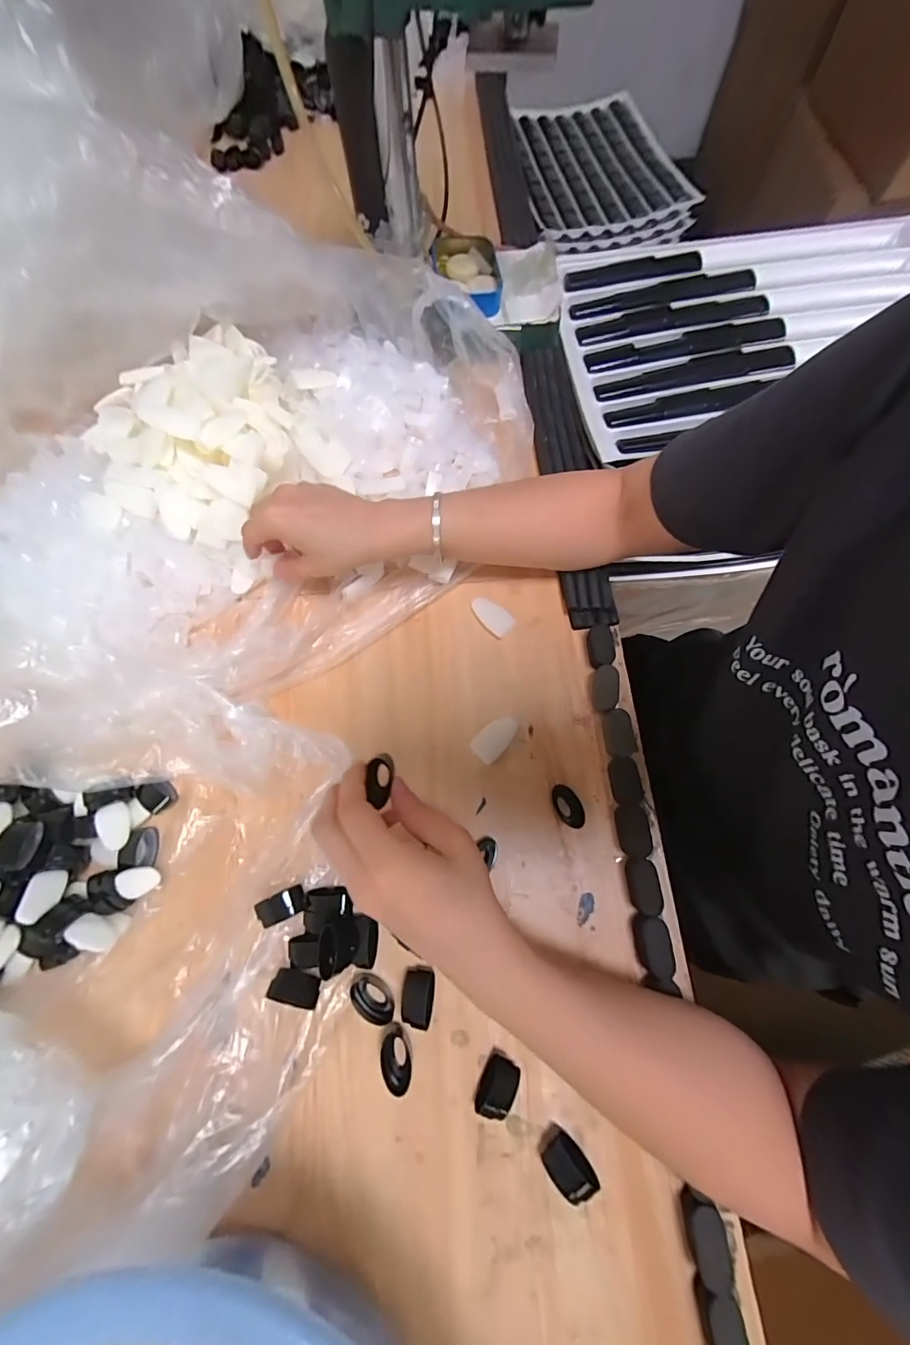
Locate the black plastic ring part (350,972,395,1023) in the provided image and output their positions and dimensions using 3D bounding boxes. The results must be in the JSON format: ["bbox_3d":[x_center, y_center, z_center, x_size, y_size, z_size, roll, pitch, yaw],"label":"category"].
[{"bbox_3d":[-0.057,0.225,0.296,0.032,0.010,0.020,26,73,10],"label":"black plastic ring part"}]

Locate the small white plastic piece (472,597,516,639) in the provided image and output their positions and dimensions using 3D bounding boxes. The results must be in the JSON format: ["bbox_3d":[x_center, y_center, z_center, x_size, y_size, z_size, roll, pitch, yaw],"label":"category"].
[{"bbox_3d":[0.034,-0.052,0.391,0.041,0.007,0.023,39,76,14],"label":"small white plastic piece"}]

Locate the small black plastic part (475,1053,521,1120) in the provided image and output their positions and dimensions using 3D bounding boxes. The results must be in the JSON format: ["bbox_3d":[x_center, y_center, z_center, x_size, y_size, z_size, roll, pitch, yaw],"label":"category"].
[{"bbox_3d":[0.028,0.273,0.286,0.023,0.015,0.032,21,72,9],"label":"small black plastic part"}]

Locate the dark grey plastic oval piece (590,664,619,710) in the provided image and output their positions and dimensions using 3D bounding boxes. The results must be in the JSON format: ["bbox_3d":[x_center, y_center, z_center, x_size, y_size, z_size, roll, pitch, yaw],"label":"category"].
[{"bbox_3d":[0.126,0.014,0.364,0.022,0.016,0.036,4,71,3],"label":"dark grey plastic oval piece"}]

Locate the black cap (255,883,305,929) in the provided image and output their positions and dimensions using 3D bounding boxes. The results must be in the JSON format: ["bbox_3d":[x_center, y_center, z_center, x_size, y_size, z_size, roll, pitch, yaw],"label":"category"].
[{"bbox_3d":[-0.123,0.165,0.305,0.030,0.013,0.018,-24,72,-7],"label":"black cap"}]

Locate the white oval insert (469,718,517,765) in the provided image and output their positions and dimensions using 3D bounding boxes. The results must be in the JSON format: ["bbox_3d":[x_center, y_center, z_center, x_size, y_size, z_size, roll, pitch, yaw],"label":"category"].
[{"bbox_3d":[0.033,0.054,0.355,0.023,0.016,0.042,41,76,14],"label":"white oval insert"}]

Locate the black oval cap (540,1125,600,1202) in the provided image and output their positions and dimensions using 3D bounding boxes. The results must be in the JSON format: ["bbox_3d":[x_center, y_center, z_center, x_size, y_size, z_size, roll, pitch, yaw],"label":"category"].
[{"bbox_3d":[0.070,0.306,0.268,0.033,0.017,0.021,42,77,14],"label":"black oval cap"}]

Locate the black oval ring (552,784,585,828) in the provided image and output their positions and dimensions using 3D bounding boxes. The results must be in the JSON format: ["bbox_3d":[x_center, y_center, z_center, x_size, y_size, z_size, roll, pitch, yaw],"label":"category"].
[{"bbox_3d":[0.087,0.105,0.338,0.018,0.019,0.032,-28,72,-8],"label":"black oval ring"}]

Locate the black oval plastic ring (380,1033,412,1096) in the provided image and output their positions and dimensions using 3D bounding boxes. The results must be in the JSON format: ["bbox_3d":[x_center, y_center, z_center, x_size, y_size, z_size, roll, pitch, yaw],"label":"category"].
[{"bbox_3d":[-0.039,0.259,0.287,0.019,0.011,0.030,-12,71,-3],"label":"black oval plastic ring"}]

